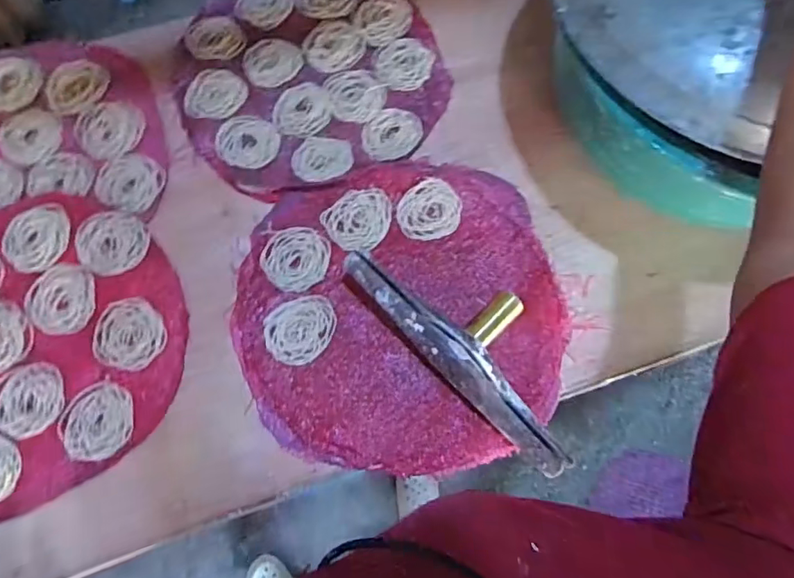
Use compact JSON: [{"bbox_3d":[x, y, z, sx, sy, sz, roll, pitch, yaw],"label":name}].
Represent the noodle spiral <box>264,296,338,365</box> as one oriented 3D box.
[{"bbox_3d":[-0.110,0.047,0.622,0.081,0.004,0.074,-18,74,-7],"label":"noodle spiral"}]

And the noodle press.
[{"bbox_3d":[0.091,0.051,0.594,0.316,0.064,0.127,44,76,7],"label":"noodle press"}]

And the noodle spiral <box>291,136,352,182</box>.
[{"bbox_3d":[-0.095,-0.164,0.682,0.072,0.004,0.062,7,73,1],"label":"noodle spiral"}]

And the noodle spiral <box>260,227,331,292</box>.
[{"bbox_3d":[-0.121,-0.039,0.643,0.073,0.009,0.078,0,73,-1],"label":"noodle spiral"}]

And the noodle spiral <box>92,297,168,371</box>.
[{"bbox_3d":[-0.308,0.051,0.616,0.080,0.007,0.078,0,73,-1],"label":"noodle spiral"}]

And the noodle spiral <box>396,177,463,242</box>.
[{"bbox_3d":[0.040,-0.098,0.665,0.076,0.010,0.075,-3,73,-2],"label":"noodle spiral"}]

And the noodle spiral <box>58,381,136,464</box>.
[{"bbox_3d":[-0.333,0.147,0.596,0.077,0.008,0.080,-11,74,-5],"label":"noodle spiral"}]

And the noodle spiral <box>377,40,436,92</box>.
[{"bbox_3d":[0.011,-0.303,0.725,0.076,0.008,0.075,0,73,-1],"label":"noodle spiral"}]

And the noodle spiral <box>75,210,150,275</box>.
[{"bbox_3d":[-0.341,-0.056,0.642,0.076,0.013,0.078,0,73,-1],"label":"noodle spiral"}]

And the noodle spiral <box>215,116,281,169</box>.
[{"bbox_3d":[-0.191,-0.189,0.687,0.083,0.004,0.071,17,73,4],"label":"noodle spiral"}]

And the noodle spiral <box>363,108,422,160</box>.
[{"bbox_3d":[-0.005,-0.202,0.701,0.079,0.010,0.071,-9,73,-4],"label":"noodle spiral"}]

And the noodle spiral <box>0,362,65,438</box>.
[{"bbox_3d":[-0.413,0.123,0.598,0.077,0.006,0.077,-11,74,-5],"label":"noodle spiral"}]

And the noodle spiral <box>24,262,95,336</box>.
[{"bbox_3d":[-0.391,0.012,0.622,0.075,0.008,0.079,0,73,-1],"label":"noodle spiral"}]

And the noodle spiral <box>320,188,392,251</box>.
[{"bbox_3d":[-0.044,-0.088,0.658,0.074,0.008,0.083,41,76,10],"label":"noodle spiral"}]

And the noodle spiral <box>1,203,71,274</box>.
[{"bbox_3d":[-0.425,-0.061,0.636,0.071,0.012,0.083,20,74,5],"label":"noodle spiral"}]

